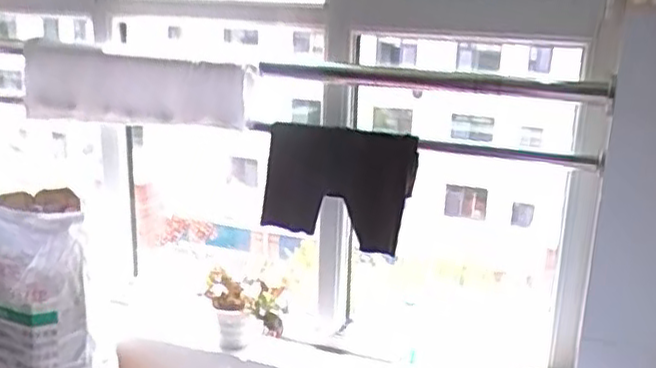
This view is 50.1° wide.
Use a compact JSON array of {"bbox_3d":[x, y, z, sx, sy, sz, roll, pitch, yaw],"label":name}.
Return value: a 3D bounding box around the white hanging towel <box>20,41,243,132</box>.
[{"bbox_3d":[-0.478,-0.223,1.683,0.645,0.178,0.055,10,7,25],"label":"white hanging towel"}]

